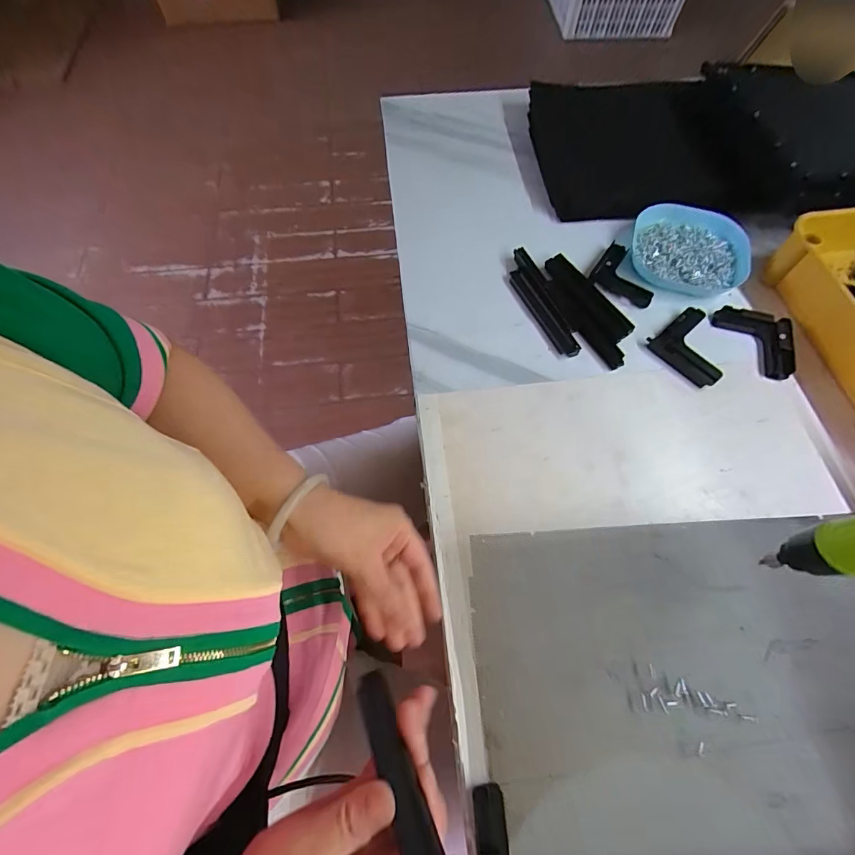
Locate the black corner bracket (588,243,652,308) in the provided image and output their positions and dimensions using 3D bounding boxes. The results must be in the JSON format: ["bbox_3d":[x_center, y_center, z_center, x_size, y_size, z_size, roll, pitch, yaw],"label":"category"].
[{"bbox_3d":[0.238,-0.183,0.481,0.072,0.012,0.075,30,68,13],"label":"black corner bracket"}]

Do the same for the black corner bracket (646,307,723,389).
[{"bbox_3d":[0.289,-0.086,0.437,0.073,0.010,0.076,-34,69,-15],"label":"black corner bracket"}]

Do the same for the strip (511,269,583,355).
[{"bbox_3d":[0.129,-0.129,0.453,0.022,0.007,0.122,-21,66,-9],"label":"strip"}]

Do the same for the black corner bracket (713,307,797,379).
[{"bbox_3d":[0.366,-0.099,0.443,0.064,0.013,0.096,-23,67,-10],"label":"black corner bracket"}]

